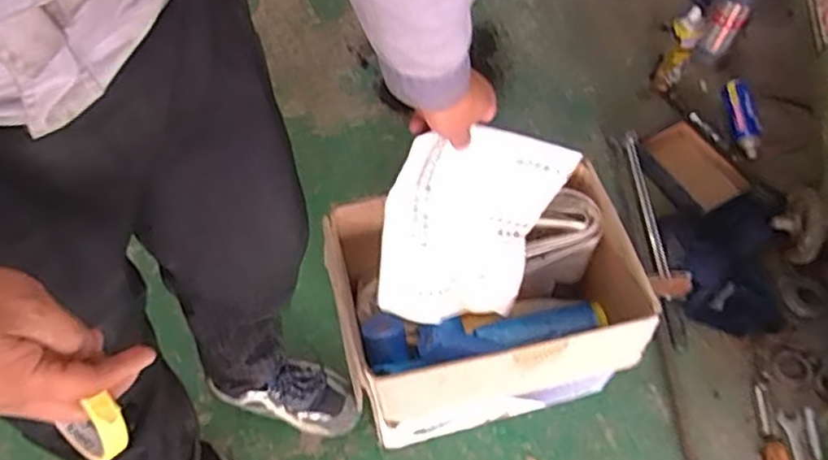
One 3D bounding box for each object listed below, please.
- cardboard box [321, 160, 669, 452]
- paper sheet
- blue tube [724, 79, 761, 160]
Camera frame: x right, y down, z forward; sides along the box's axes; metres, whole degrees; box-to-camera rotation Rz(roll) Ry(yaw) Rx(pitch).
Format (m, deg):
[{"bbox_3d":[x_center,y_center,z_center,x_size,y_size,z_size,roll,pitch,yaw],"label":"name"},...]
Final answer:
[{"bbox_3d":[0.104,0.133,1.033,0.411,0.322,0.296,-12,60,-8],"label":"cardboard box"},{"bbox_3d":[0.062,-0.003,0.803,0.201,0.259,0.051,2,31,-21],"label":"paper sheet"},{"bbox_3d":[0.727,-0.248,1.437,0.055,0.059,0.190,-1,59,-1],"label":"blue tube"}]

